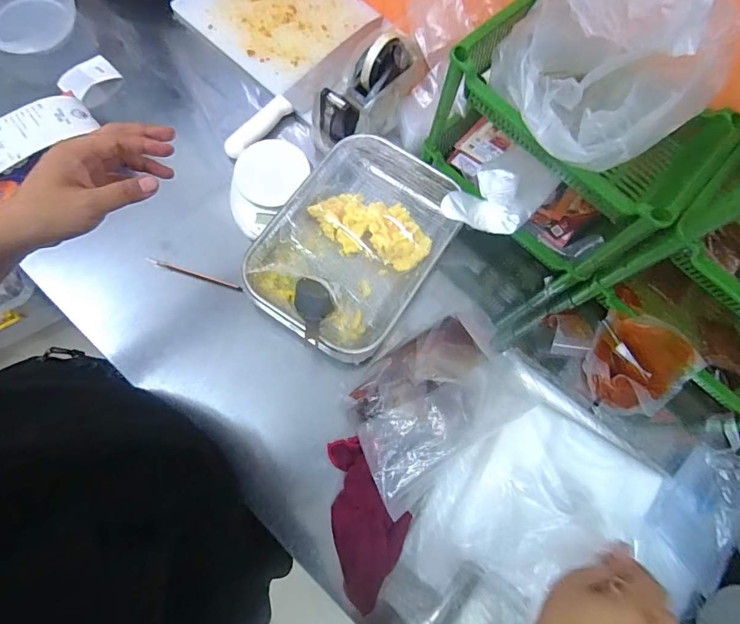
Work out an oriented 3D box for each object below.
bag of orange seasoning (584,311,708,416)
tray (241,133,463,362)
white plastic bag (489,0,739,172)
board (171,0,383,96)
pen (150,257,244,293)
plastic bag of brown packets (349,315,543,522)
[{"bbox_3d":[0.348,0.069,0.556,0.104,0.108,0.131,-27,78,-11],"label":"bag of orange seasoning"},{"bbox_3d":[-0.018,-0.098,0.576,0.219,0.060,0.293,33,74,6],"label":"tray"},{"bbox_3d":[0.213,-0.213,0.382,0.198,0.153,0.111,25,73,3],"label":"white plastic bag"},{"bbox_3d":[-0.162,-0.520,0.726,0.263,0.014,0.244,42,75,8],"label":"board"},{"bbox_3d":[-0.246,-0.053,0.588,0.139,0.004,0.008,17,73,1],"label":"pen"},{"bbox_3d":[0.078,0.109,0.507,0.223,0.055,0.157,-33,78,-13],"label":"plastic bag of brown packets"}]

